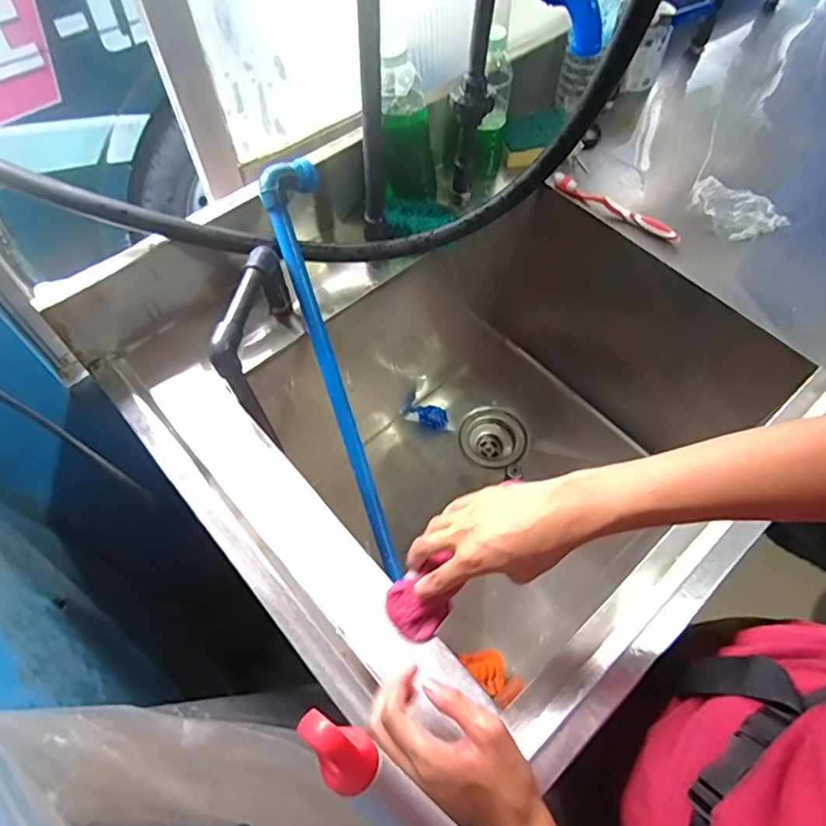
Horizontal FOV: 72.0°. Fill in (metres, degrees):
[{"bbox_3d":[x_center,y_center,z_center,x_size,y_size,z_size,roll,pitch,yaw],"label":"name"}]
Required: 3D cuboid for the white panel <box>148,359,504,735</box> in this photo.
[{"bbox_3d":[-0.115,0.103,0.548,0.068,0.015,0.444,-38,67,-21],"label":"white panel"}]

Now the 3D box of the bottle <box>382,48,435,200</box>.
[{"bbox_3d":[-0.004,-0.328,0.665,0.069,0.150,0.047,-9,59,-6],"label":"bottle"}]

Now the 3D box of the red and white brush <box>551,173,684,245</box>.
[{"bbox_3d":[0.266,-0.271,0.753,0.183,0.021,0.018,34,64,19],"label":"red and white brush"}]

